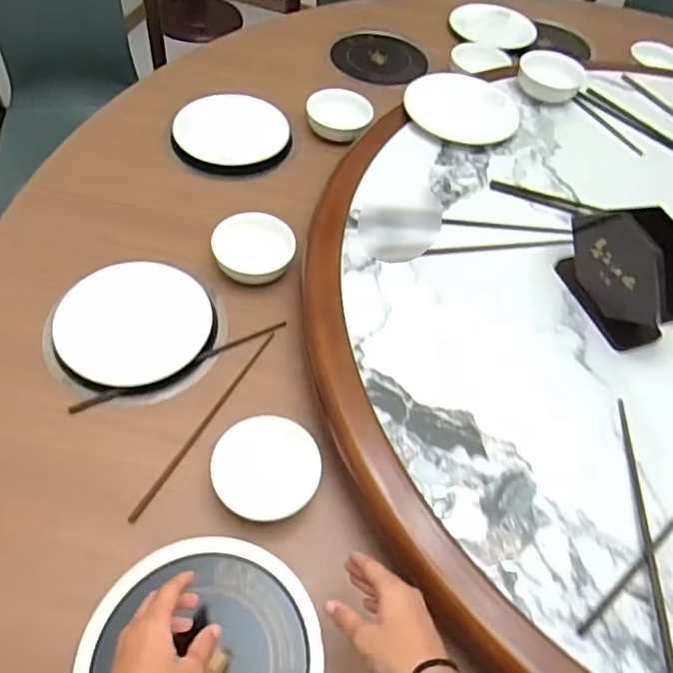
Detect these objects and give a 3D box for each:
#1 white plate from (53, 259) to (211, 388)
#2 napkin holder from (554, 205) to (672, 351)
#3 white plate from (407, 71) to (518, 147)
[{"bbox_3d":[-0.251,-0.021,0.730,0.179,0.030,0.173,3,55,-4],"label":"white plate"},{"bbox_3d":[0.347,-0.078,0.696,0.065,0.135,0.166,-20,60,-20],"label":"napkin holder"},{"bbox_3d":[0.205,-0.374,0.949,0.178,0.040,0.178,2,52,-2],"label":"white plate"}]

